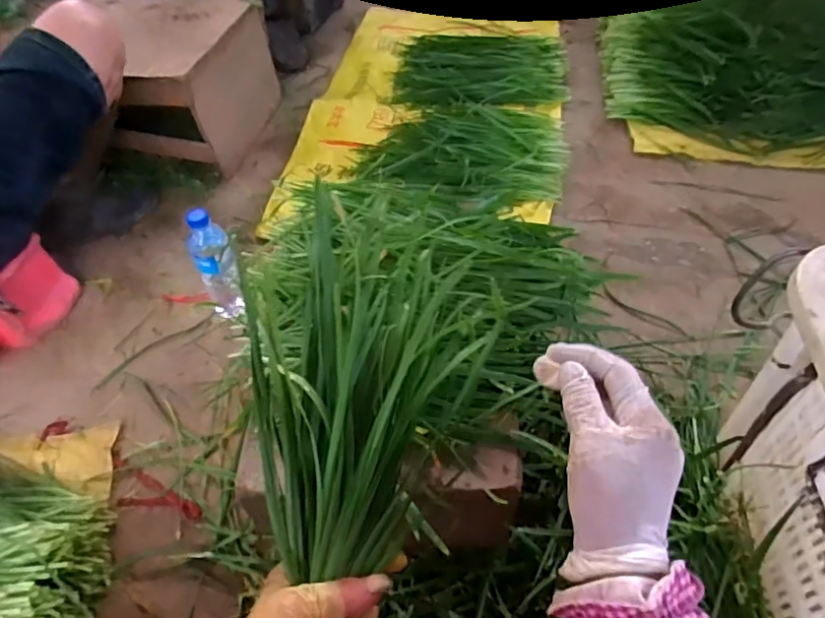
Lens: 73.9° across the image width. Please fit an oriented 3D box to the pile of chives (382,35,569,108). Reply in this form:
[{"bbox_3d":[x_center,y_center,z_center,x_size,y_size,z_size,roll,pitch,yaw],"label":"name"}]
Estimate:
[{"bbox_3d":[0.162,-0.593,1.353,0.432,0.043,0.352,8,52,11],"label":"pile of chives"}]

